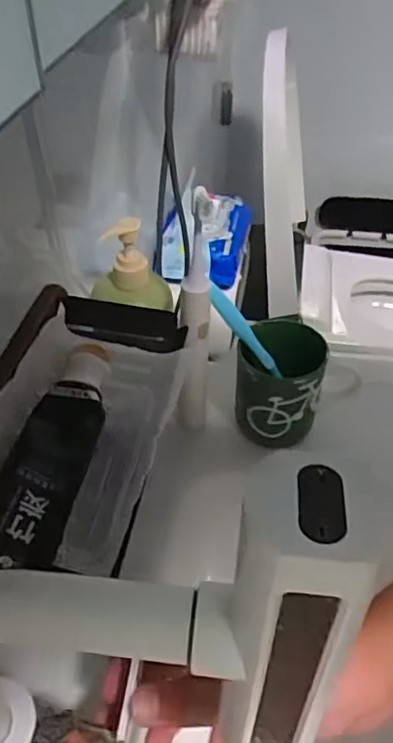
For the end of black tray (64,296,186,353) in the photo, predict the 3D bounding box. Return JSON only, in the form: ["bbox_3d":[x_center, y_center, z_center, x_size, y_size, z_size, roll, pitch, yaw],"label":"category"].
[{"bbox_3d":[-0.059,-0.040,0.495,0.101,0.024,0.043,6,43,8],"label":"end of black tray"}]

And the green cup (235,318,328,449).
[{"bbox_3d":[0.077,0.012,0.559,0.075,0.103,0.080,-1,42,1],"label":"green cup"}]

